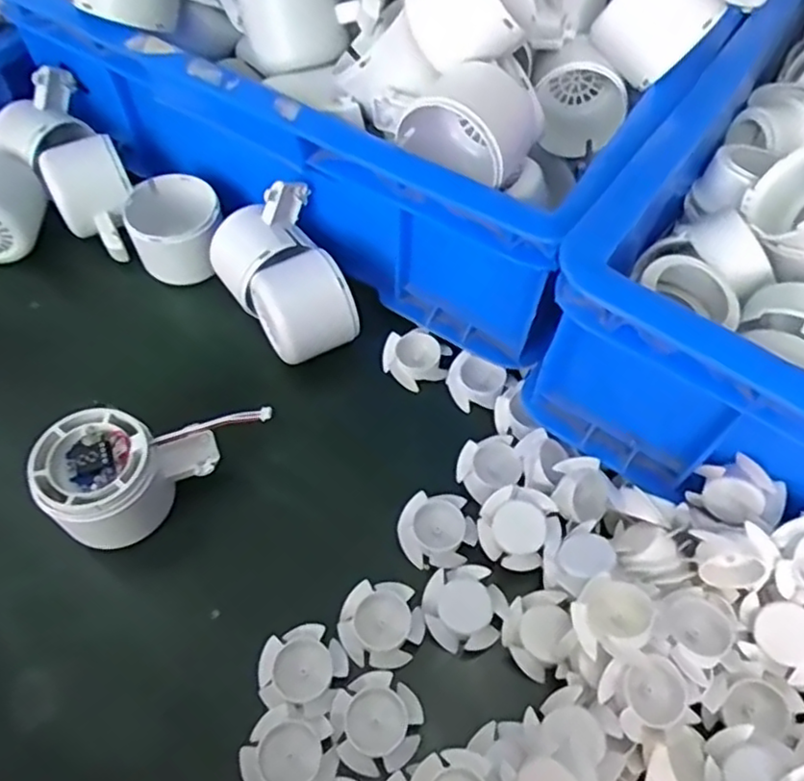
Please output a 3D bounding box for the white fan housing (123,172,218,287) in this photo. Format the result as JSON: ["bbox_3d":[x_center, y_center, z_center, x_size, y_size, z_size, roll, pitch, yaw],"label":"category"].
[{"bbox_3d":[-0.148,-0.108,0.437,0.055,0.044,0.062,-15,60,-10],"label":"white fan housing"}]

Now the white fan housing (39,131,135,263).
[{"bbox_3d":[-0.204,-0.127,0.438,0.050,0.050,0.062,-23,61,-14],"label":"white fan housing"}]

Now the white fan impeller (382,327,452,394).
[{"bbox_3d":[0.009,-0.020,0.409,0.040,0.013,0.037,0,58,-1],"label":"white fan impeller"}]

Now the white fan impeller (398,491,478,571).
[{"bbox_3d":[0.019,0.074,0.348,0.039,0.013,0.037,1,58,0],"label":"white fan impeller"}]

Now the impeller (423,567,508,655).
[{"bbox_3d":[0.031,0.108,0.328,0.040,0.010,0.039,0,58,-1],"label":"impeller"}]

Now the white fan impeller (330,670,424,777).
[{"bbox_3d":[-0.011,0.149,0.297,0.040,0.005,0.040,0,58,-1],"label":"white fan impeller"}]

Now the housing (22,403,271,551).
[{"bbox_3d":[-0.127,0.035,0.342,0.111,0.057,0.058,-30,63,-18],"label":"housing"}]

